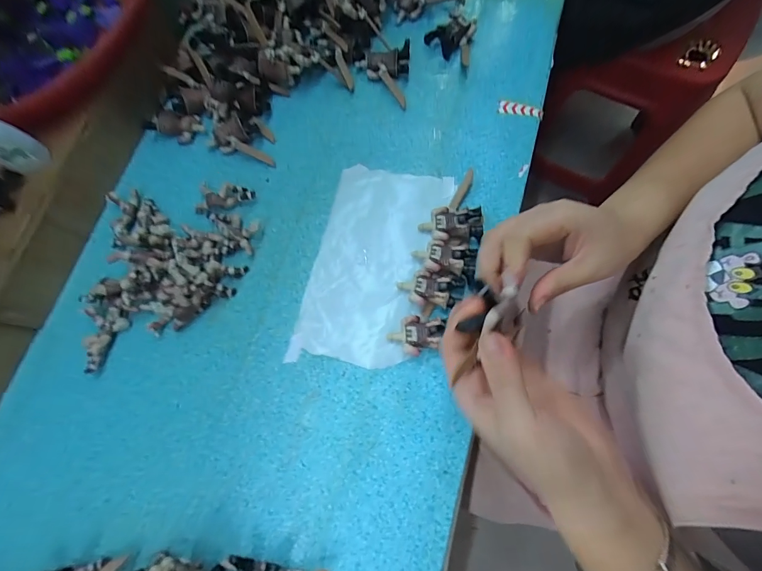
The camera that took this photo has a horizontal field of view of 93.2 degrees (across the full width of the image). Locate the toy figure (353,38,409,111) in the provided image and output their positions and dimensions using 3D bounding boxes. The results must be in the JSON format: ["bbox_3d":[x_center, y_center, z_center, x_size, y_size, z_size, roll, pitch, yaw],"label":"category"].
[{"bbox_3d":[0.001,-0.247,0.411,0.061,0.017,0.090,4,73,3],"label":"toy figure"}]

